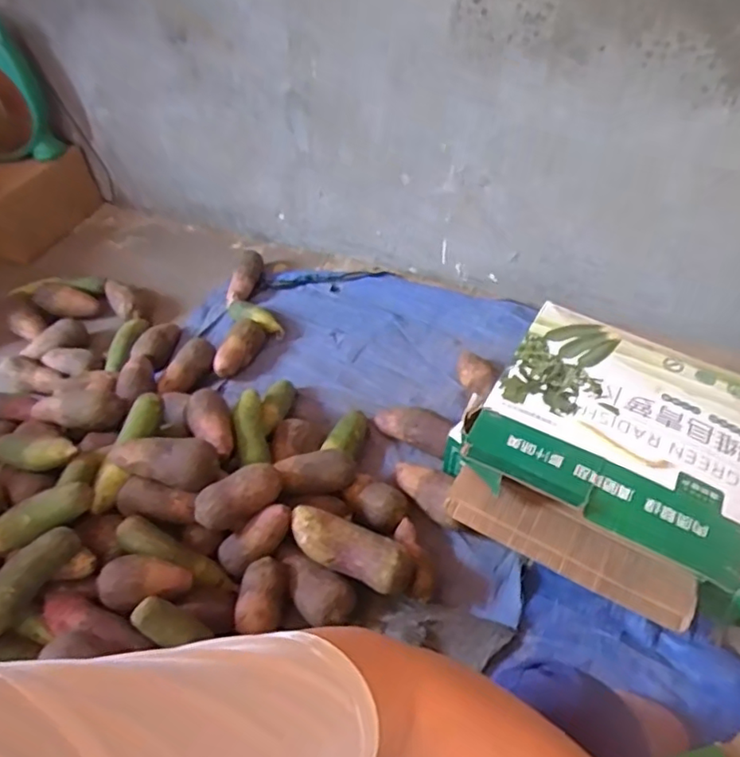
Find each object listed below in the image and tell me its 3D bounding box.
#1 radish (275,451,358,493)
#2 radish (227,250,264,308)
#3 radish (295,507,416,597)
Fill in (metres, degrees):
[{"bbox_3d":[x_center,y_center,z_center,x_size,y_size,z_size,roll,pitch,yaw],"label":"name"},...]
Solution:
[{"bbox_3d":[-0.089,0.153,0.963,0.131,0.065,0.067,0,39,-34],"label":"radish"},{"bbox_3d":[-0.312,-0.241,1.456,0.059,0.062,0.153,18,73,19],"label":"radish"},{"bbox_3d":[-0.029,0.249,0.868,0.197,0.056,0.076,26,50,5],"label":"radish"}]

